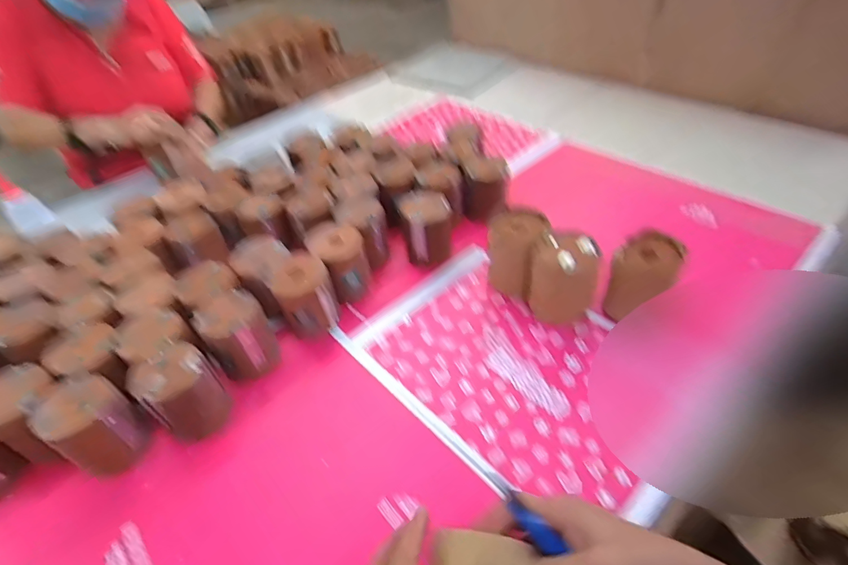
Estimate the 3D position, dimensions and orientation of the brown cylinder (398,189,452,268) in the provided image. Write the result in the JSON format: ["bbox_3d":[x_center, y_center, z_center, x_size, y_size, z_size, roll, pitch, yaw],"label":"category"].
[{"bbox_3d":[0.004,-0.088,0.744,0.078,0.101,0.088,-11,45,-7],"label":"brown cylinder"}]

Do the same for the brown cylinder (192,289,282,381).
[{"bbox_3d":[-0.252,0.073,0.609,0.078,0.094,0.080,-2,45,2],"label":"brown cylinder"}]

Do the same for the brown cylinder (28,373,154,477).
[{"bbox_3d":[-0.385,0.175,0.535,0.085,0.111,0.078,24,52,26],"label":"brown cylinder"}]

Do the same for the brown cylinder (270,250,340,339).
[{"bbox_3d":[-0.171,0.020,0.654,0.080,0.094,0.080,-18,46,-13],"label":"brown cylinder"}]

